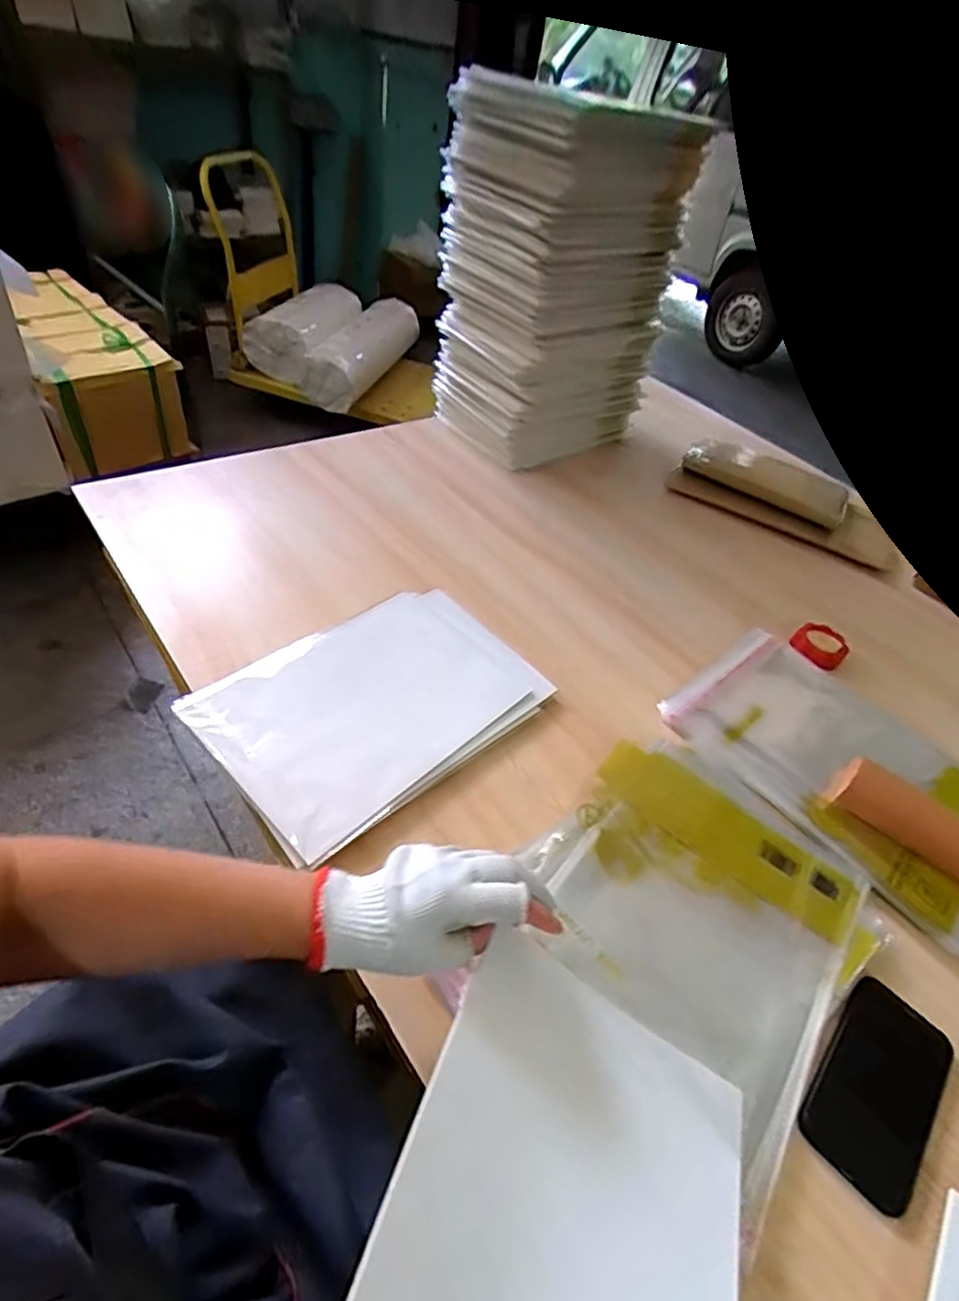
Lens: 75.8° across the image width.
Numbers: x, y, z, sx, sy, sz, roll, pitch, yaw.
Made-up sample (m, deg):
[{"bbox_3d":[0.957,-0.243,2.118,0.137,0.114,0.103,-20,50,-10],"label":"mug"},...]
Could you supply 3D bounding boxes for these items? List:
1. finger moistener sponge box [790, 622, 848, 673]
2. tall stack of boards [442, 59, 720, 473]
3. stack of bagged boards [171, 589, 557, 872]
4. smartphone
[{"bbox_3d":[0.449,-0.008,0.809,0.059,0.023,0.062,-31,61,-36],"label":"finger moistener sponge box"},{"bbox_3d":[0.111,-0.553,0.957,0.316,0.434,0.223,-25,58,-33],"label":"tall stack of boards"},{"bbox_3d":[-0.104,0.043,0.646,0.332,0.019,0.234,-29,57,-35],"label":"stack of bagged boards"},{"bbox_3d":[0.299,0.323,0.459,0.076,0.008,0.142,40,50,22],"label":"smartphone"}]

